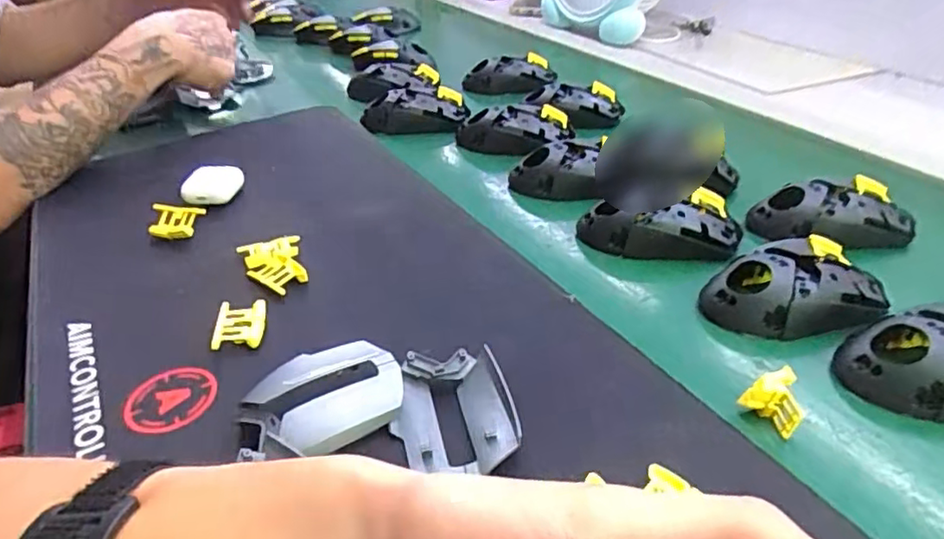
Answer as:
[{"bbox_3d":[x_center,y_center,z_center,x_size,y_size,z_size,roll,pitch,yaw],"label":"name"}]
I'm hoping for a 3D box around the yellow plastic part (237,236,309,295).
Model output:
[{"bbox_3d":[-0.139,-0.003,0.443,0.039,0.014,0.063,-14,37,-18],"label":"yellow plastic part"}]

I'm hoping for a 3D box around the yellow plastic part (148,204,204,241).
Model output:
[{"bbox_3d":[-0.234,-0.038,0.496,0.037,0.019,0.028,2,35,5],"label":"yellow plastic part"}]

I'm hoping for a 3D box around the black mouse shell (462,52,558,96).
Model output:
[{"bbox_3d":[0.047,-0.250,0.806,0.116,0.041,0.052,-7,35,-8],"label":"black mouse shell"}]

